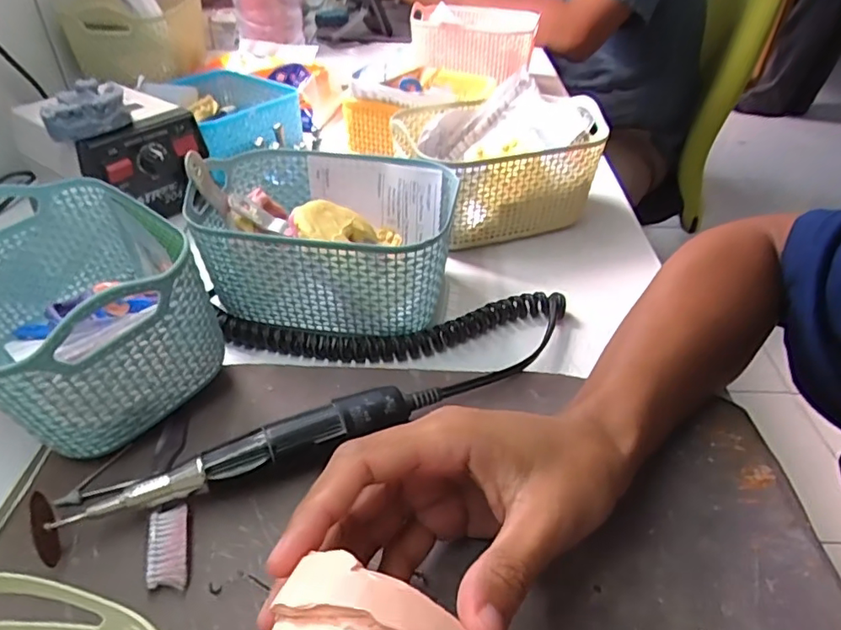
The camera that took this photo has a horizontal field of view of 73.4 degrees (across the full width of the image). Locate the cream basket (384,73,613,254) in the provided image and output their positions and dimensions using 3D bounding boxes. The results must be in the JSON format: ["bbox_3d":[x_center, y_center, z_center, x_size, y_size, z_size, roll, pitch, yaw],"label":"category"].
[{"bbox_3d":[0.065,-0.126,0.490,0.157,0.092,0.120,-15,42,-18],"label":"cream basket"}]

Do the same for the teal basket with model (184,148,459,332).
[{"bbox_3d":[-0.064,-0.050,0.395,0.162,0.085,0.119,6,39,6],"label":"teal basket with model"}]

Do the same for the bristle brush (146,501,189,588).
[{"bbox_3d":[-0.116,0.107,0.259,0.016,0.010,0.038,-9,40,-12],"label":"bristle brush"}]

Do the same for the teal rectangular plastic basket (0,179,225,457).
[{"bbox_3d":[-0.199,-0.003,0.325,0.111,0.096,0.170,-31,49,-33],"label":"teal rectangular plastic basket"}]

